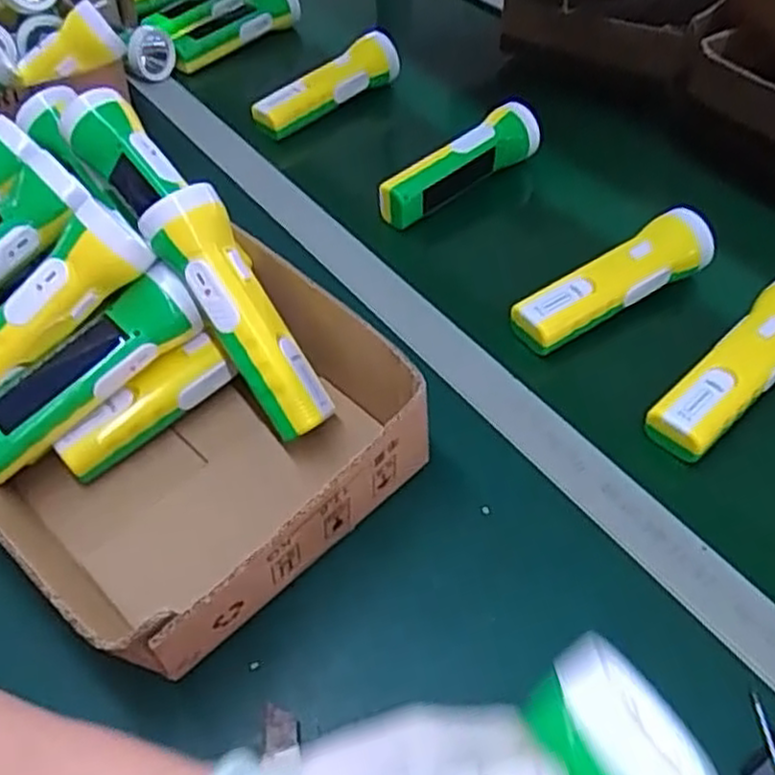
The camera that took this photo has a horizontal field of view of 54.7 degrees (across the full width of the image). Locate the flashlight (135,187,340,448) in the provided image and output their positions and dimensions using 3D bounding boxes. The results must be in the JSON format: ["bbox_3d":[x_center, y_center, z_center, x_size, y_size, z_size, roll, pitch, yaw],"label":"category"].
[{"bbox_3d":[-0.089,-0.046,0.467,0.047,0.043,0.163,-32,93,-20],"label":"flashlight"}]

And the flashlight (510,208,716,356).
[{"bbox_3d":[0.174,-0.083,0.574,0.171,0.040,0.042,-28,53,-17],"label":"flashlight"}]

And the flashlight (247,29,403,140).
[{"bbox_3d":[-0.062,-0.316,0.781,0.051,0.039,0.170,36,60,28],"label":"flashlight"}]

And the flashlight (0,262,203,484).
[{"bbox_3d":[-0.192,-0.013,0.467,0.161,0.052,0.043,-37,57,-23],"label":"flashlight"}]

